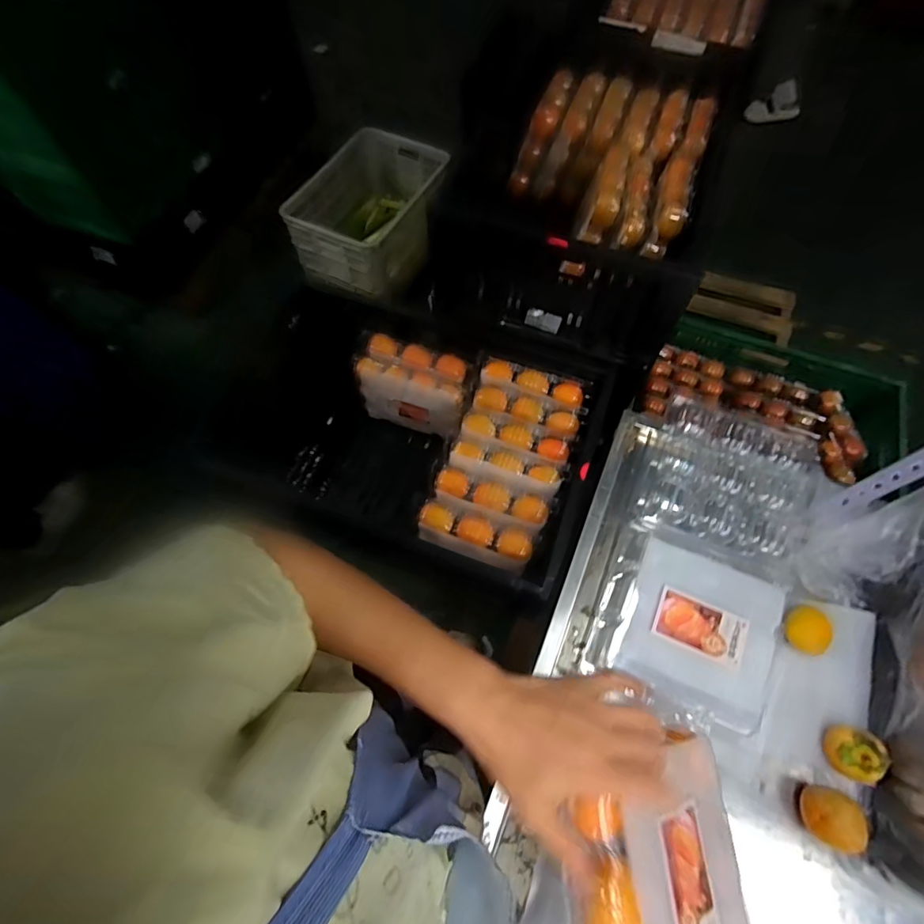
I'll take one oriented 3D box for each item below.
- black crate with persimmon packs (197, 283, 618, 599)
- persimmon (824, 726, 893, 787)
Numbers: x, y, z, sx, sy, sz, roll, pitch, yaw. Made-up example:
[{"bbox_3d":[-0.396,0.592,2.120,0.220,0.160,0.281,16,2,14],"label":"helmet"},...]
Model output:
[{"bbox_3d":[-0.107,-0.055,0.874,0.654,0.239,0.389,19,65,10],"label":"black crate with persimmon packs"},{"bbox_3d":[0.432,0.321,0.514,0.049,0.042,0.052,0,64,0],"label":"persimmon"}]

